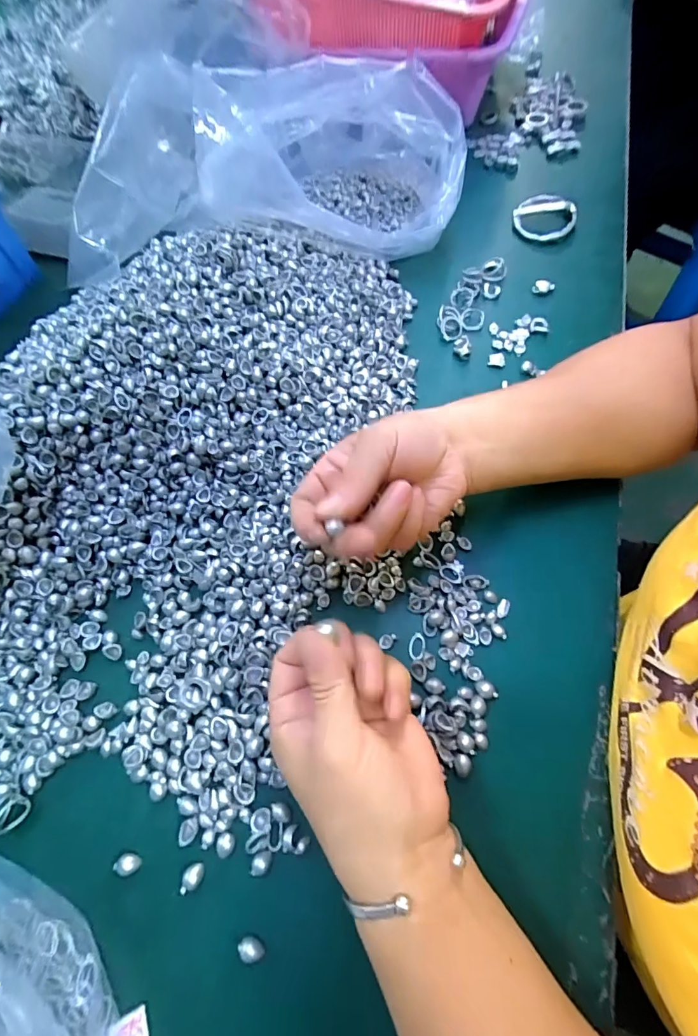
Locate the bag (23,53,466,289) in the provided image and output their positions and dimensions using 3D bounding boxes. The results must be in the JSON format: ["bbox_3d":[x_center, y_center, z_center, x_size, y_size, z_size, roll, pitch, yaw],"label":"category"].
[{"bbox_3d":[-0.010,-0.344,0.413,0.218,0.125,0.165,1,65,6],"label":"bag"}]

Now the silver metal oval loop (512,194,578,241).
[{"bbox_3d":[0.194,-0.299,0.444,0.058,0.010,0.057,25,70,16],"label":"silver metal oval loop"}]

